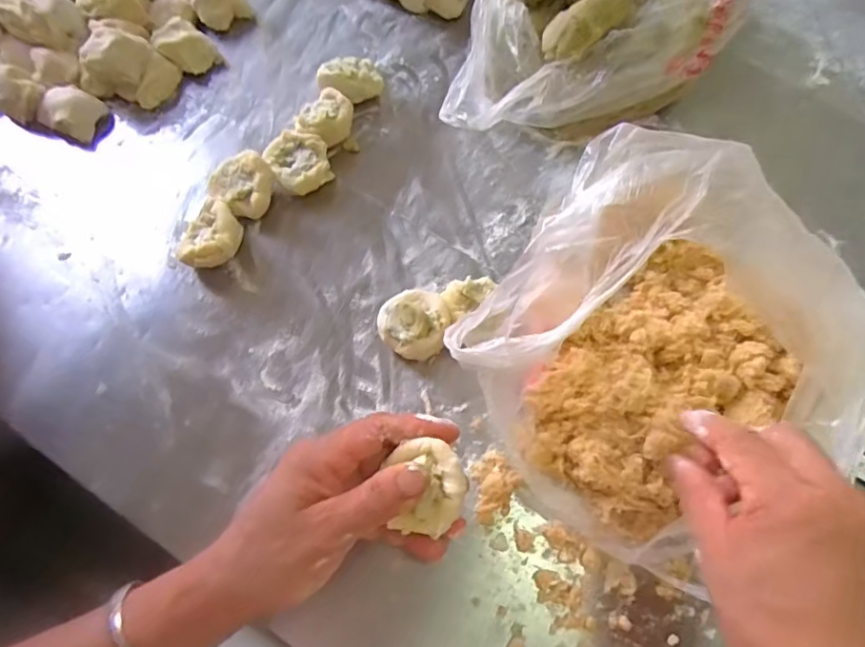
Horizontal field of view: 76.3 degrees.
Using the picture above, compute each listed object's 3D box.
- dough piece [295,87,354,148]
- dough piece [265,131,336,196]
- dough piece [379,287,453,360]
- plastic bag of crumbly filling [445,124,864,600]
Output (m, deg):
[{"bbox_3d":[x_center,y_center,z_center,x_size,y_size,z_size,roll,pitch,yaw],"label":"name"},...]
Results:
[{"bbox_3d":[-0.089,-0.168,0.454,0.035,0.038,0.045,27,69,9],"label":"dough piece"},{"bbox_3d":[-0.106,-0.127,0.444,0.046,0.030,0.044,1,68,-1],"label":"dough piece"},{"bbox_3d":[-0.013,0.001,0.400,0.049,0.028,0.047,1,68,-1],"label":"dough piece"},{"bbox_3d":[0.143,0.013,0.335,0.197,0.128,0.199,41,72,14],"label":"plastic bag of crumbly filling"}]

